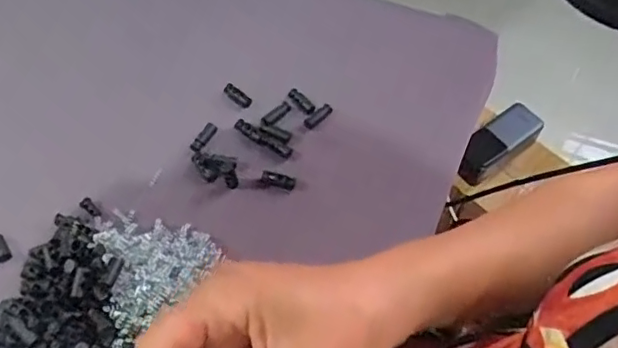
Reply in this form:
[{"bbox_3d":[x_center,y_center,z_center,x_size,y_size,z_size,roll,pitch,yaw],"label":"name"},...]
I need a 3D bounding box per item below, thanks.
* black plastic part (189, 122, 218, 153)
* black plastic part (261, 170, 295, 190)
[{"bbox_3d":[-0.080,-0.027,0.425,0.010,0.007,0.028,23,61,15],"label":"black plastic part"},{"bbox_3d":[-0.022,0.004,0.404,0.024,0.010,0.007,13,59,9],"label":"black plastic part"}]

